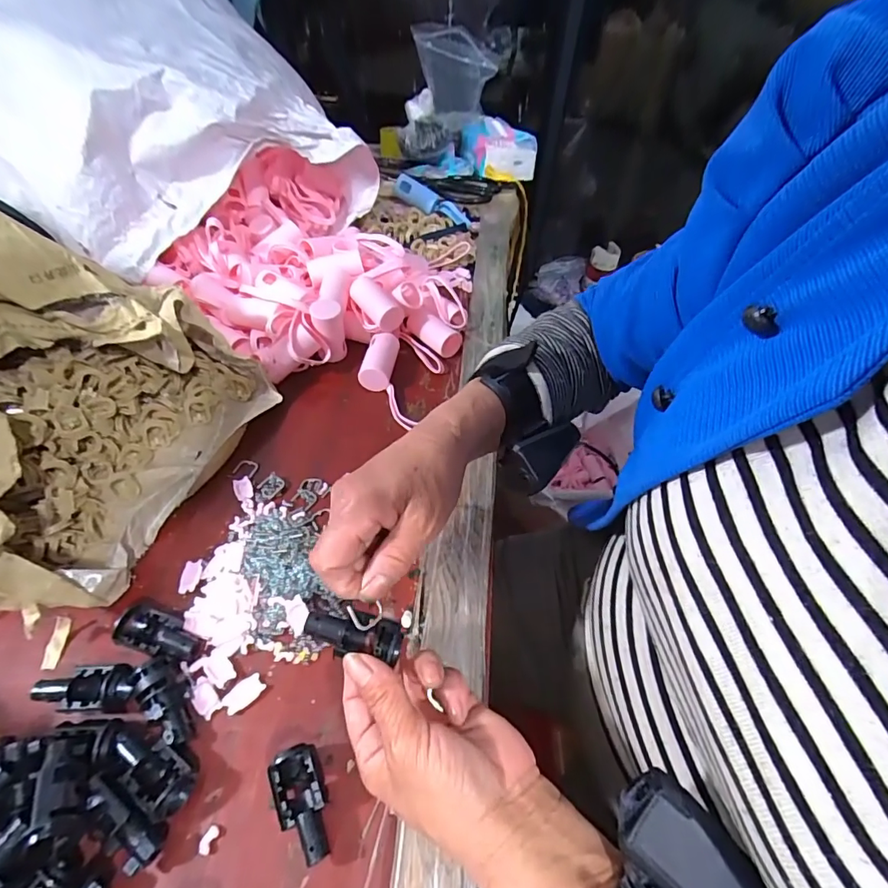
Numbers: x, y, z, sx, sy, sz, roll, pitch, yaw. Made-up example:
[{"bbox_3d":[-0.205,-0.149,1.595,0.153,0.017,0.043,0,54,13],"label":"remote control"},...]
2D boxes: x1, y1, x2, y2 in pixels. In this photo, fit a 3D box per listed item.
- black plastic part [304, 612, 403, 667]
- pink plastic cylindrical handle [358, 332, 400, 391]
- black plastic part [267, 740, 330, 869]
[{"bbox_3d":[-0.050,0.105,0.256,0.052,0.028,0.022,12,49,-4],"label":"black plastic part"},{"bbox_3d":[-0.067,-0.089,0.493,0.030,0.027,0.064,7,49,3],"label":"pink plastic cylindrical handle"},{"bbox_3d":[-0.078,0.198,0.257,0.026,0.026,0.052,-16,52,-16],"label":"black plastic part"}]

